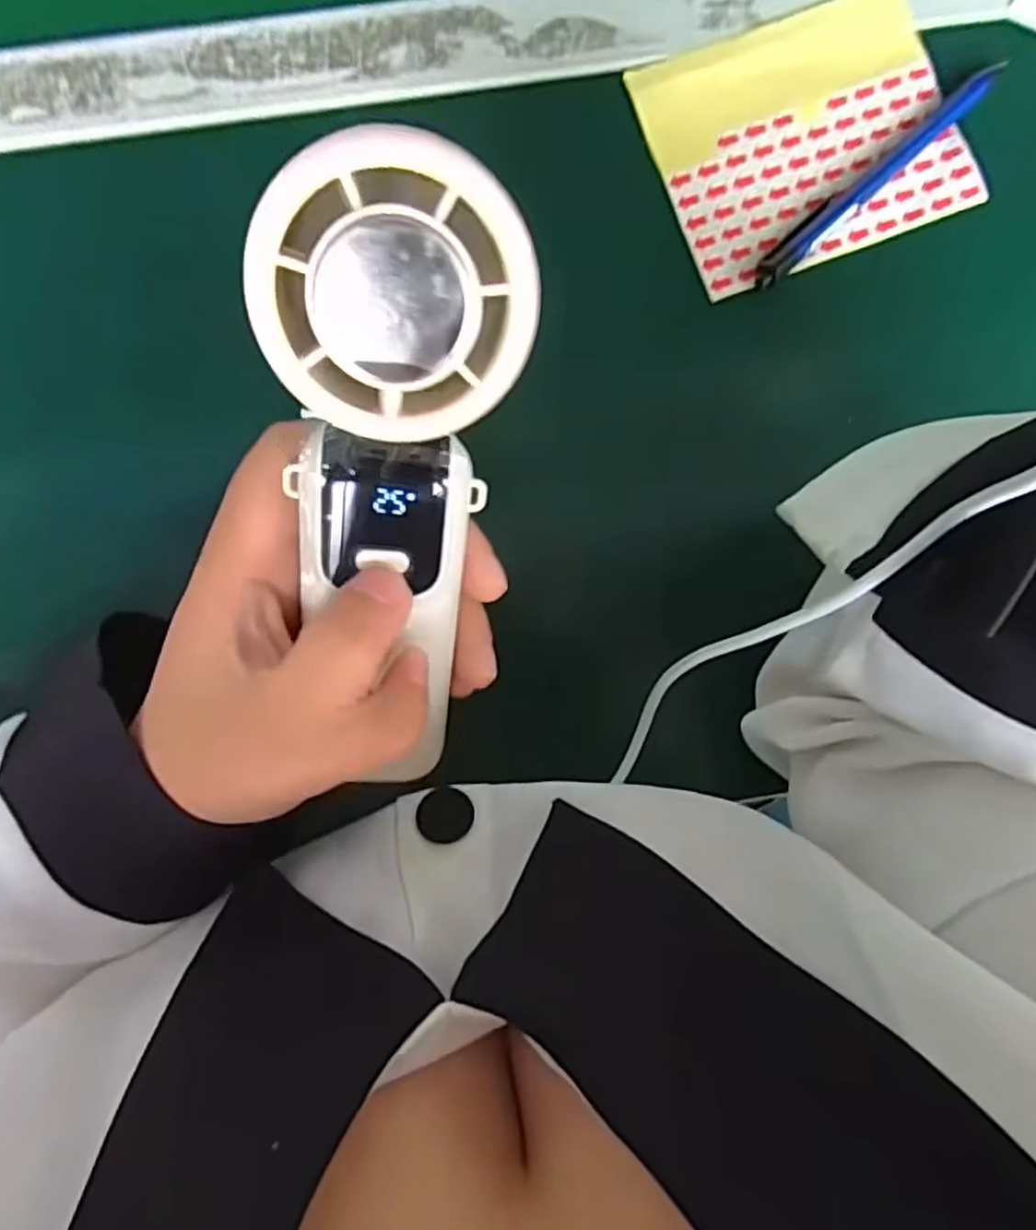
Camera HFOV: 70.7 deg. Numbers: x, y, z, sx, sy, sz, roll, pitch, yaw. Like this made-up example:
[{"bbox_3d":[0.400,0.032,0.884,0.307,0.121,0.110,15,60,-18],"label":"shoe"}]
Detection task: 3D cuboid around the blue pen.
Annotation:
[{"bbox_3d":[0.144,-0.177,0.293,0.130,0.010,0.010,-42,86,-5],"label":"blue pen"}]

